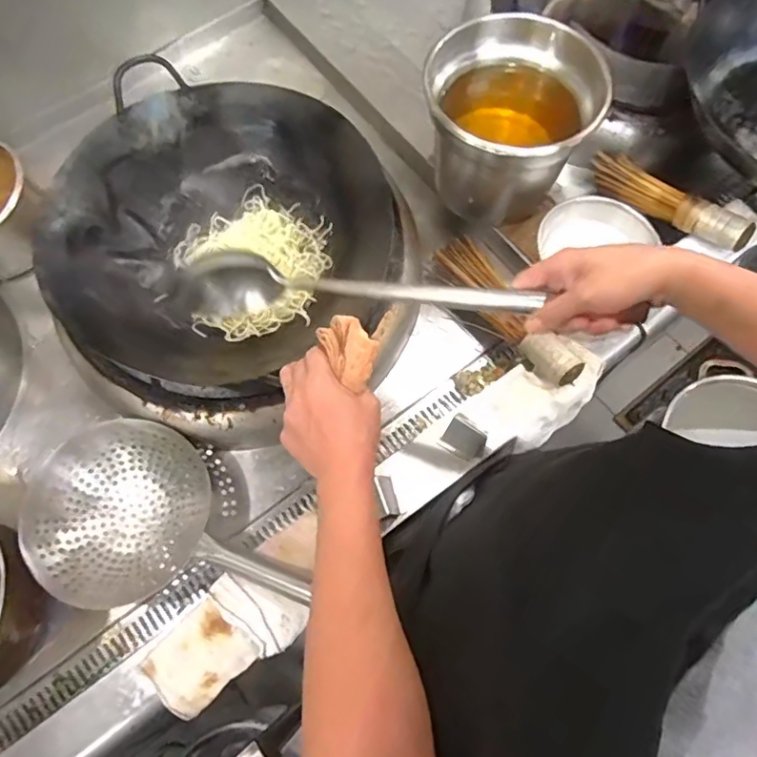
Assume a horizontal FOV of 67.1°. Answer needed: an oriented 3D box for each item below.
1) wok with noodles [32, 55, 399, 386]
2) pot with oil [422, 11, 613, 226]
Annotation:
[{"bbox_3d":[-0.196,-0.186,0.757,0.408,0.137,0.423,19,70,9],"label":"wok with noodles"},{"bbox_3d":[0.188,-0.361,0.830,0.224,0.202,0.239,-1,69,2],"label":"pot with oil"}]

